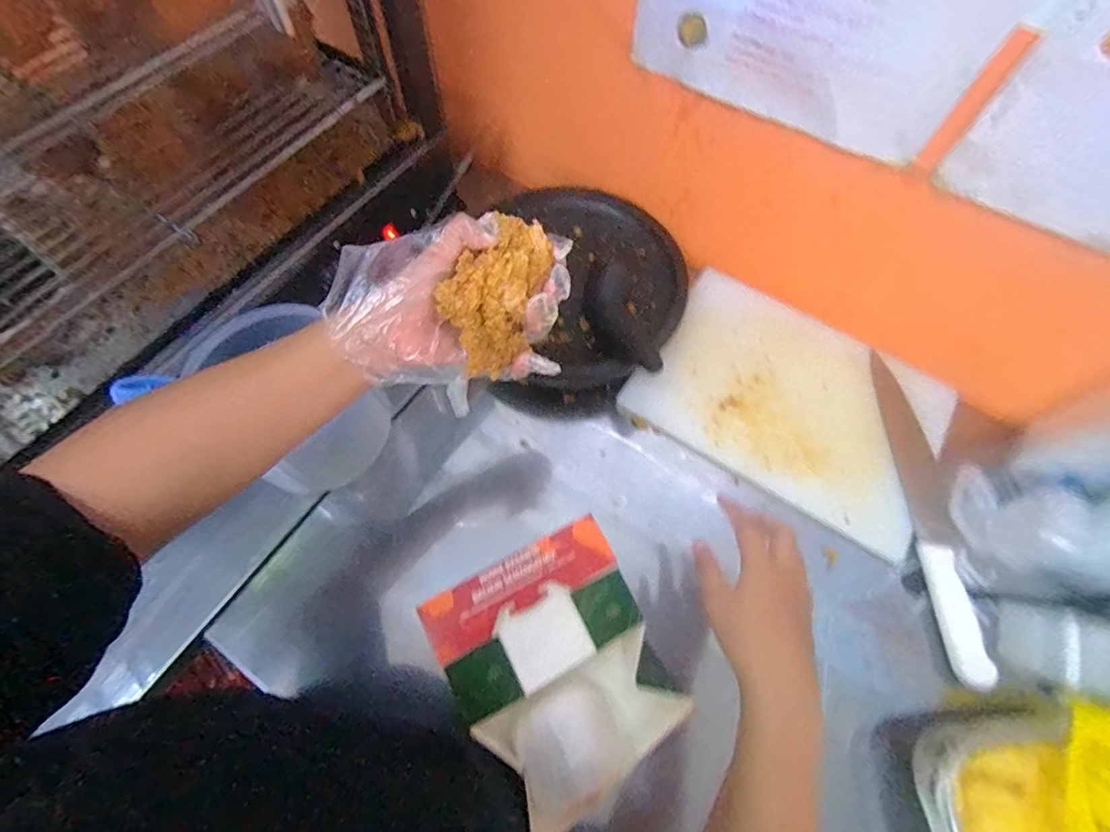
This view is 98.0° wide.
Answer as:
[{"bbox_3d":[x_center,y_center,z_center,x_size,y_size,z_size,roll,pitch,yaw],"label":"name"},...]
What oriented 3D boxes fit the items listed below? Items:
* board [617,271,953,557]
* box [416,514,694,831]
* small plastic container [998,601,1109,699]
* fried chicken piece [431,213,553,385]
[{"bbox_3d":[0.287,-0.024,0.587,0.341,0.017,0.248,32,69,12],"label":"board"},{"bbox_3d":[0.004,0.220,0.418,0.168,0.047,0.199,-25,69,-12],"label":"box"},{"bbox_3d":[0.468,0.211,0.440,0.077,0.072,0.075,23,67,9],"label":"small plastic container"},{"bbox_3d":[-0.042,-0.091,0.352,0.054,0.051,0.104,19,66,7],"label":"fried chicken piece"}]

